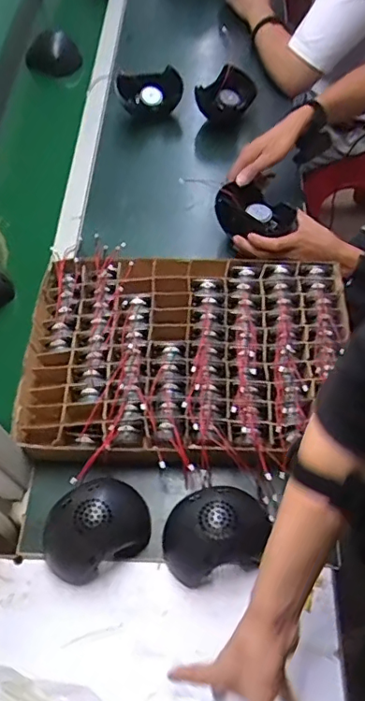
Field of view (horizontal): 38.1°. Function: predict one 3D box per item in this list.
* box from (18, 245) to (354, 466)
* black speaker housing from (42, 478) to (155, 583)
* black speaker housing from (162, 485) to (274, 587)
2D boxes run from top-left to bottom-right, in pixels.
[{"bbox_3d":[0.007,-0.002,0.769,0.454,0.053,0.345,1,60,3],"label":"box"},{"bbox_3d":[-0.109,0.211,0.639,0.128,0.066,0.098,-27,62,-13],"label":"black speaker housing"},{"bbox_3d":[0.041,0.210,0.620,0.135,0.058,0.097,-15,60,-6],"label":"black speaker housing"}]

